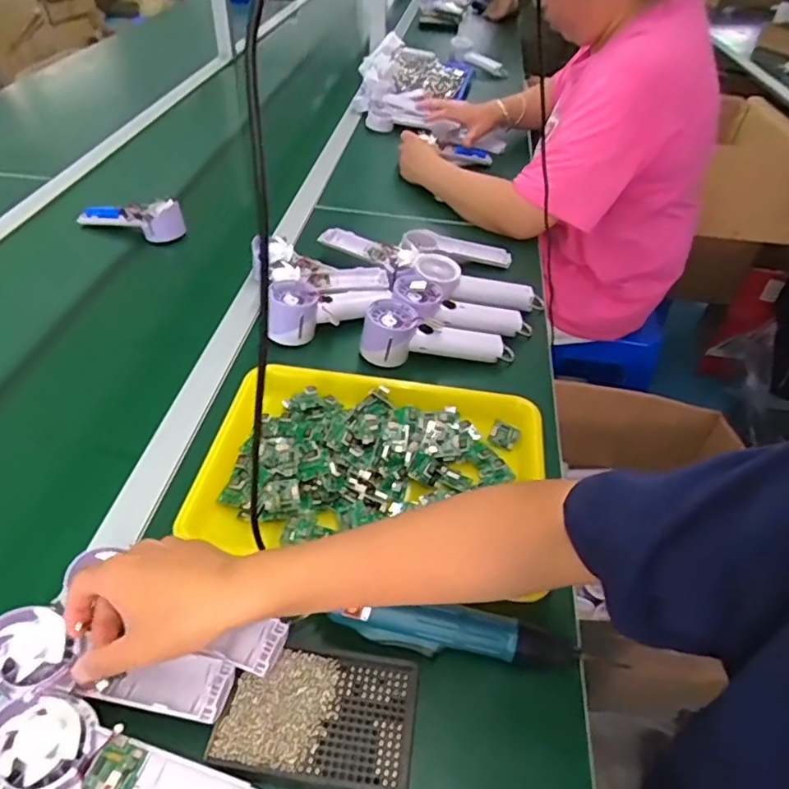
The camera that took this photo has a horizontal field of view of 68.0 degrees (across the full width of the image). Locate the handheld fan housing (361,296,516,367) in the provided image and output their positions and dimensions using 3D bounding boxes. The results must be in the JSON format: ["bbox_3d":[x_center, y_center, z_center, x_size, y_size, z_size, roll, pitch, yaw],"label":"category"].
[{"bbox_3d":[0.055,-0.066,0.750,0.195,0.061,0.064,9,42,-14],"label":"handheld fan housing"}]

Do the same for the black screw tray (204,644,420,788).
[{"bbox_3d":[-0.053,0.232,0.426,0.136,0.013,0.087,10,43,4],"label":"black screw tray"}]

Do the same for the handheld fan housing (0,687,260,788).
[{"bbox_3d":[-0.179,0.247,0.375,0.178,0.025,0.060,17,44,12],"label":"handheld fan housing"}]

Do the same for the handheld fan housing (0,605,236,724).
[{"bbox_3d":[-0.207,0.194,0.418,0.178,0.022,0.053,12,44,3],"label":"handheld fan housing"}]

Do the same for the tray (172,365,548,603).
[{"bbox_3d":[-0.021,0.070,0.604,0.341,0.038,0.224,7,43,2],"label":"tray"}]

